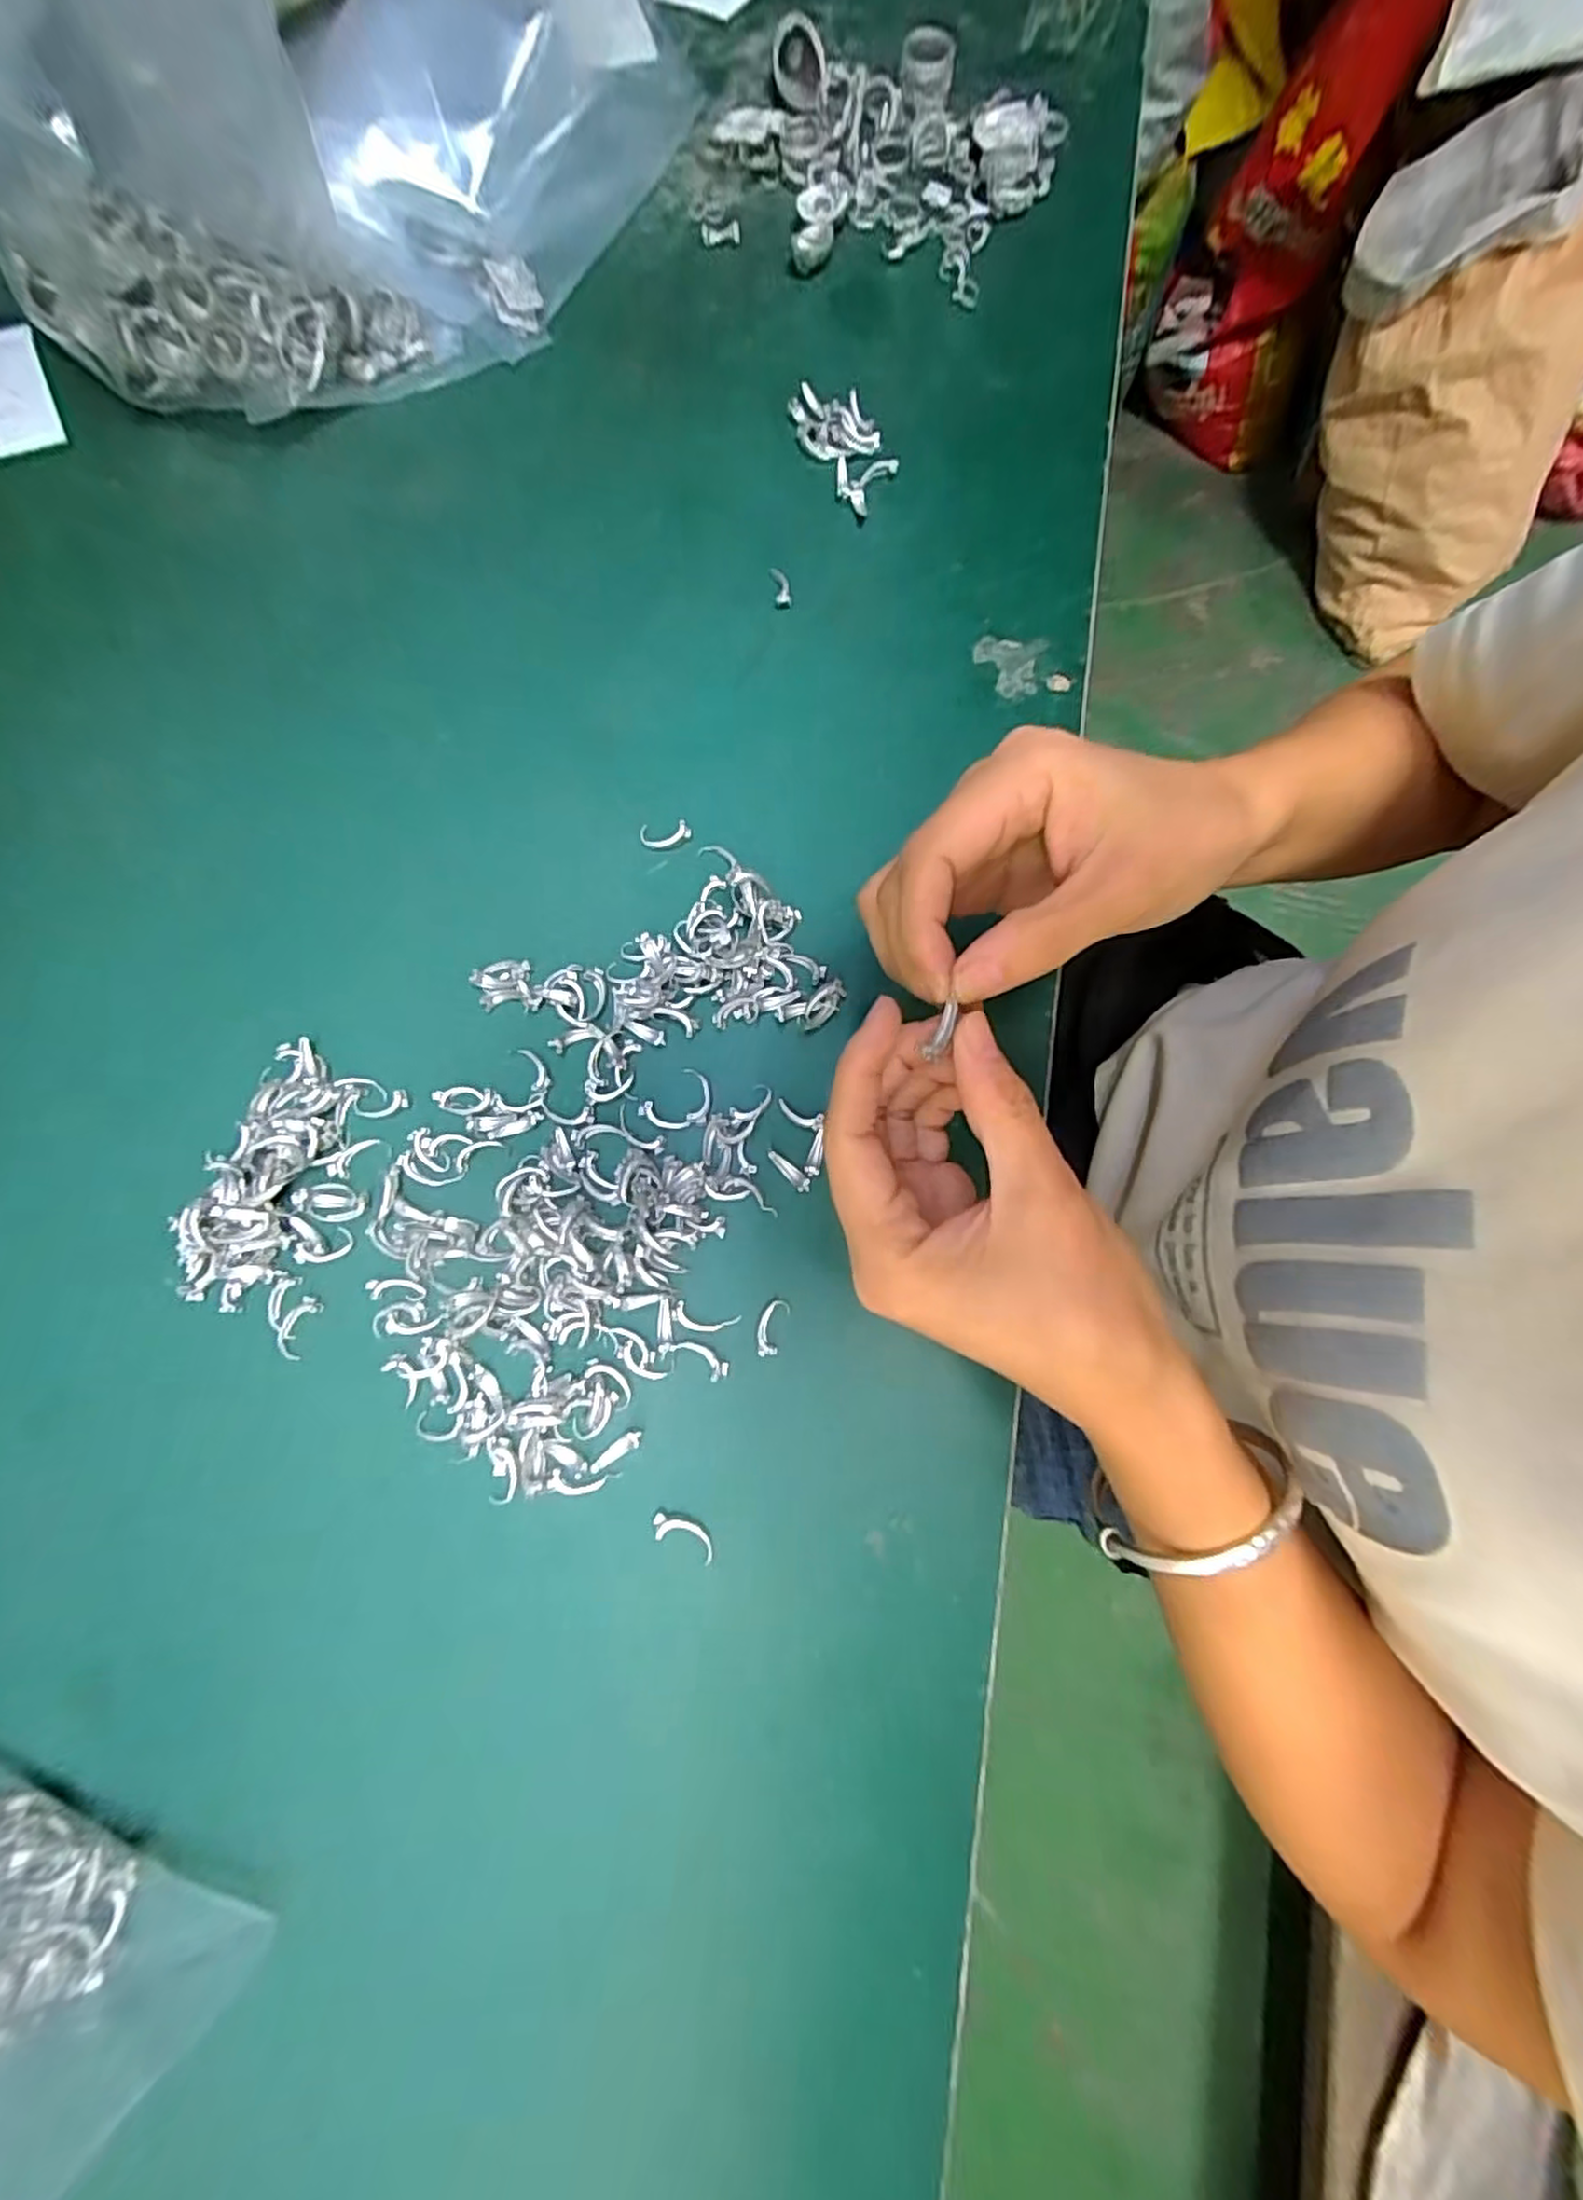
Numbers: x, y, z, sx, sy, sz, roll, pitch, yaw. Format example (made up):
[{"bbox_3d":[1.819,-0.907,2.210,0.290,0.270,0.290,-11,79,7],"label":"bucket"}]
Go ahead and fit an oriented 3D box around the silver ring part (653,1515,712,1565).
[{"bbox_3d":[-0.039,0.159,0.264,0.025,0.005,0.009,32,80,5],"label":"silver ring part"}]

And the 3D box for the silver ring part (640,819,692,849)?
[{"bbox_3d":[-0.054,-0.114,0.311,0.021,0.006,0.010,-16,80,-4],"label":"silver ring part"}]

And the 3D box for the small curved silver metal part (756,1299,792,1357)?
[{"bbox_3d":[-0.007,0.087,0.276,0.010,0.004,0.021,18,79,2],"label":"small curved silver metal part"}]

